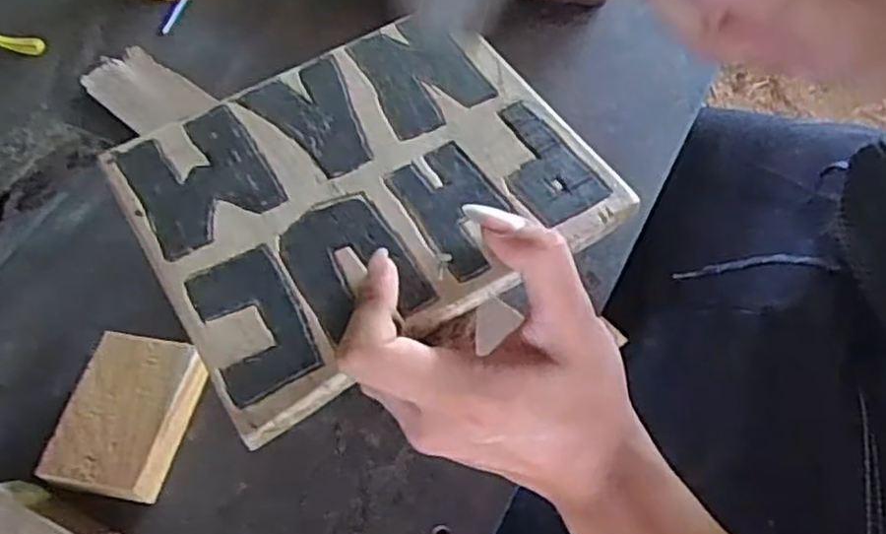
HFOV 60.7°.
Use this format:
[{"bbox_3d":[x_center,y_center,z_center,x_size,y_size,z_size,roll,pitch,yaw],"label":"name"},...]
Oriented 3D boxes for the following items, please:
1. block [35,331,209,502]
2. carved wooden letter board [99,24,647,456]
[{"bbox_3d":[-0.142,0.069,0.347,0.052,0.022,0.071,10,60,8],"label":"block"},{"bbox_3d":[-0.033,-0.036,0.316,0.175,0.007,0.148,-30,63,-14],"label":"carved wooden letter board"}]

